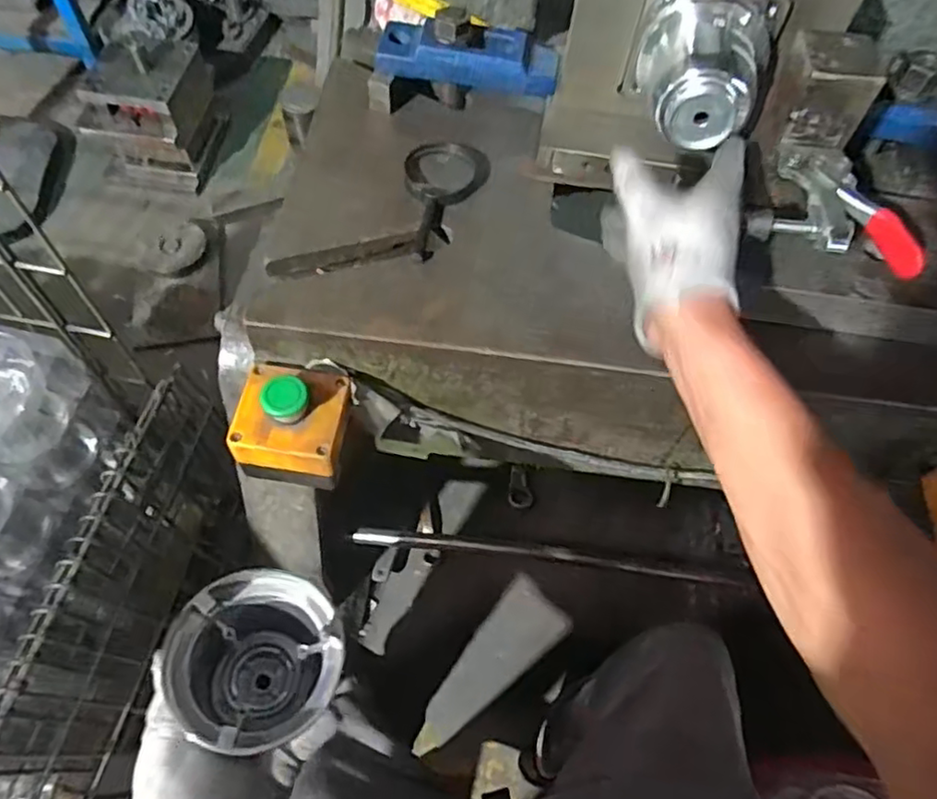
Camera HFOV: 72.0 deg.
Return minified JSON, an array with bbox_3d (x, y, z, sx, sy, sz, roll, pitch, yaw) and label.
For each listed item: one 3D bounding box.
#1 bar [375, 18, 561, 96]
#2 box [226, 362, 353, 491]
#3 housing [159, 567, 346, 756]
[{"bbox_3d":[0.001,-0.306,0.573,0.157,0.030,0.059,9,62,1],"label":"bar"},{"bbox_3d":[-0.136,0.017,0.502,0.080,0.073,0.086,11,62,2],"label":"box"},{"bbox_3d":[-0.118,0.152,0.381,0.089,0.077,0.089,1,62,-3],"label":"housing"}]

